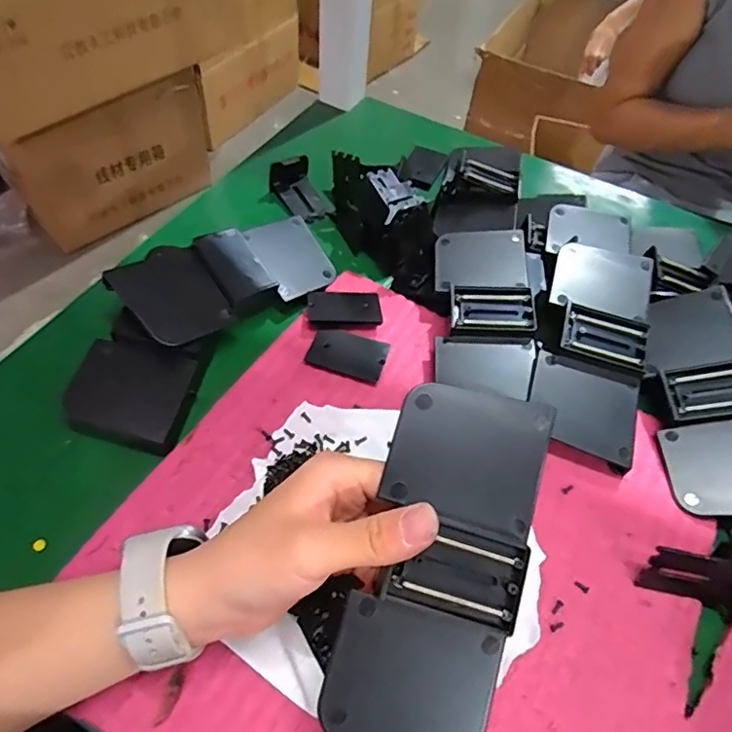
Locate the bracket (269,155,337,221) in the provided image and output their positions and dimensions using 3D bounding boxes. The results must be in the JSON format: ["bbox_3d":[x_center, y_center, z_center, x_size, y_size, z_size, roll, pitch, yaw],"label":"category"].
[{"bbox_3d":[-0.058,-0.164,0.498,0.041,0.032,0.056,-30,63,-23],"label":"bracket"}]

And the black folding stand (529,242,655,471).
[{"bbox_3d":[0.159,-0.013,0.385,0.071,0.023,0.156,14,68,4],"label":"black folding stand"}]

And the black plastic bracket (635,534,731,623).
[{"bbox_3d":[0.193,0.112,0.314,0.057,0.033,0.041,19,56,8],"label":"black plastic bracket"}]

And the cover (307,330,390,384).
[{"bbox_3d":[-0.013,-0.009,0.397,0.055,0.006,0.030,13,55,4],"label":"cover"}]

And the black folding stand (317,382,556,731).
[{"bbox_3d":[0.034,0.088,0.240,0.069,0.012,0.159,16,77,6],"label":"black folding stand"}]

